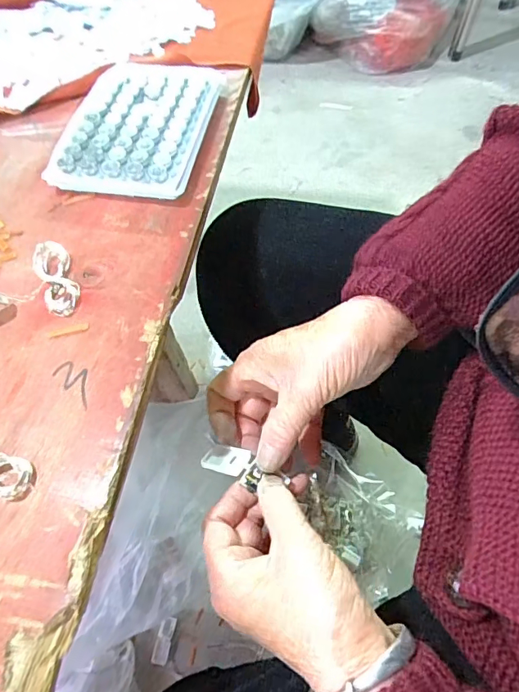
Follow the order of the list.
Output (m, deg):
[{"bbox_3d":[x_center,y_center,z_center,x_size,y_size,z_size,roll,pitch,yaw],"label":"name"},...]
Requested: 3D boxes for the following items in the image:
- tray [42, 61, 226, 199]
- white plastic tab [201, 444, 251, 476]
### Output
[{"bbox_3d":[-0.085,-0.160,0.330,0.095,0.016,0.133,7,62,9],"label":"tray"},{"bbox_3d":[-0.021,0.072,0.292,0.028,0.004,0.019,9,39,13],"label":"white plastic tab"}]

